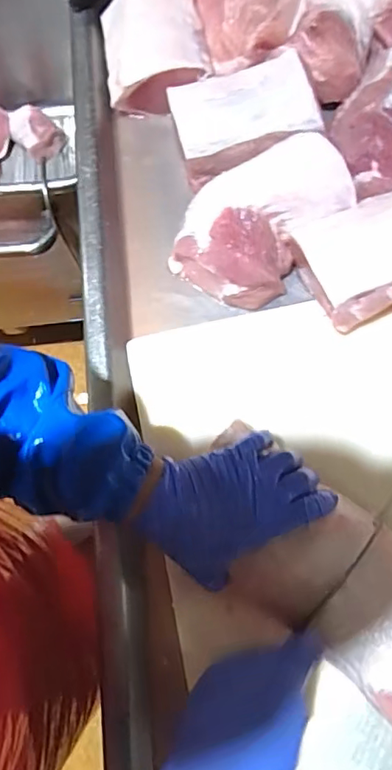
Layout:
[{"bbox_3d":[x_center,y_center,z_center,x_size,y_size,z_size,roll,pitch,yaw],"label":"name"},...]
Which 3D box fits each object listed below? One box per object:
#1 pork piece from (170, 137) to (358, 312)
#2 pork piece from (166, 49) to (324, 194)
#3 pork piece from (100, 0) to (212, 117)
[{"bbox_3d":[0.064,-0.178,0.583,0.140,0.080,0.190,43,97,17],"label":"pork piece"},{"bbox_3d":[0.048,-0.295,0.586,0.149,0.051,0.111,-14,81,9],"label":"pork piece"},{"bbox_3d":[-0.050,-0.395,0.635,0.117,0.066,0.149,-12,75,-3],"label":"pork piece"}]

